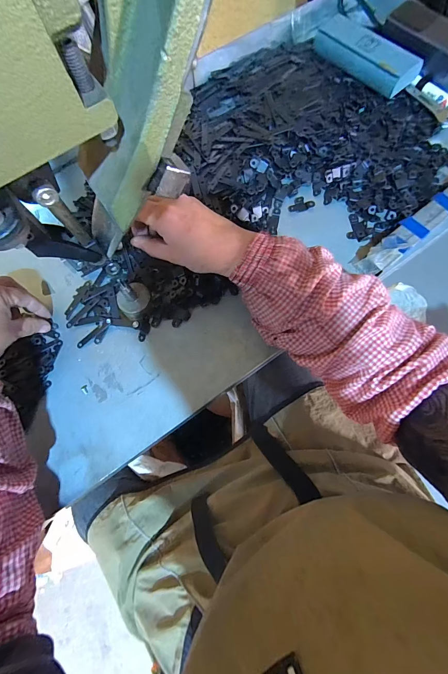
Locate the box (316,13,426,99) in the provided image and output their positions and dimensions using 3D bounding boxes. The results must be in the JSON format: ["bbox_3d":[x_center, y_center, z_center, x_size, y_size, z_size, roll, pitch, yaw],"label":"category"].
[{"bbox_3d":[0.209,-0.419,0.437,0.051,0.033,0.153,-41,78,-10],"label":"box"}]

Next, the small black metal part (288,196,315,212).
[{"bbox_3d":[0.104,-0.179,0.397,0.034,0.008,0.017,-5,75,-1],"label":"small black metal part"}]

